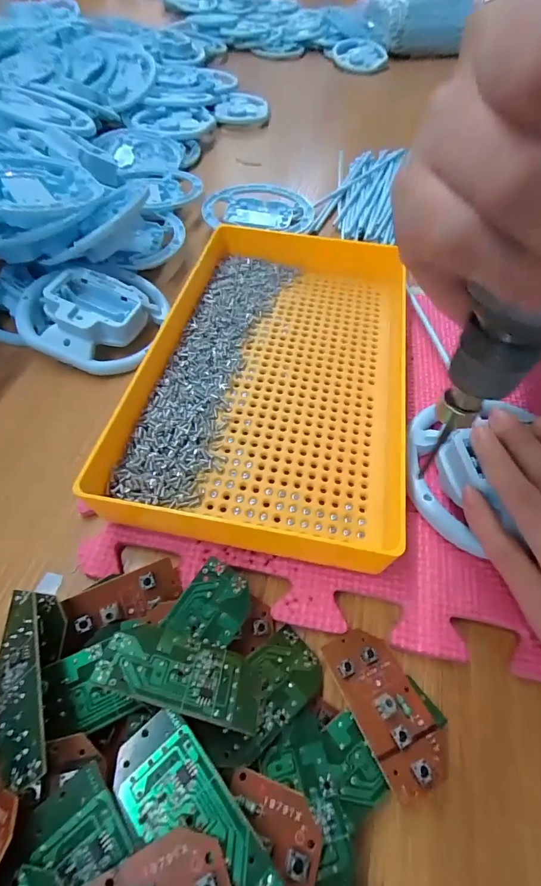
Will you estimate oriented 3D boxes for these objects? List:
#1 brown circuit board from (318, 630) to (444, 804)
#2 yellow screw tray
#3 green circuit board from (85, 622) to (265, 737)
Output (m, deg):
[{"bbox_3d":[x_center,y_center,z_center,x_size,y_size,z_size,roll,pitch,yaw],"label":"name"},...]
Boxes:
[{"bbox_3d":[0.048,0.107,0.164,0.029,0.011,0.058,-21,59,-17],"label":"brown circuit board"},{"bbox_3d":[0.004,-0.053,0.250,0.163,0.036,0.241,10,55,4],"label":"yellow screw tray"},{"bbox_3d":[-0.033,0.087,0.149,0.060,0.004,0.029,20,22,0],"label":"green circuit board"}]

